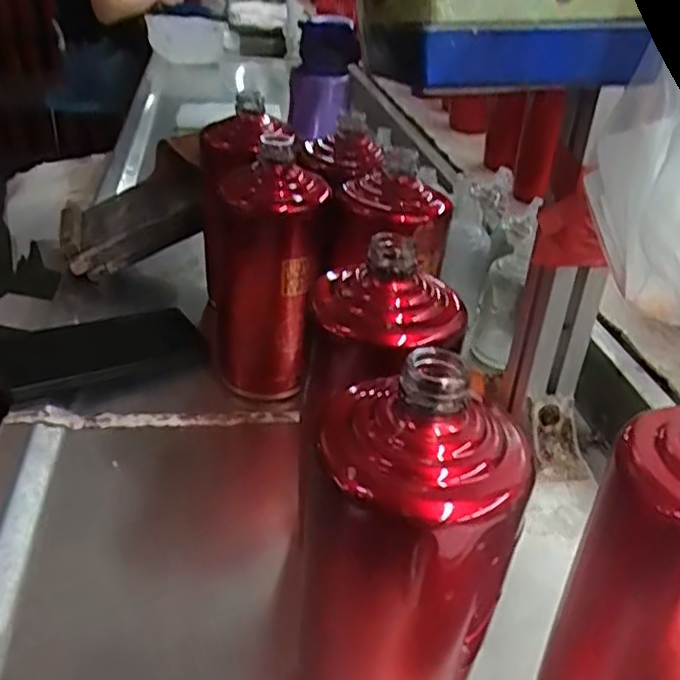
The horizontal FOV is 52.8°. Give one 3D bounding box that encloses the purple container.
[{"bbox_3d":[-0.026,-0.327,0.860,0.075,0.158,0.058,12,-3,17],"label":"purple container"}]

